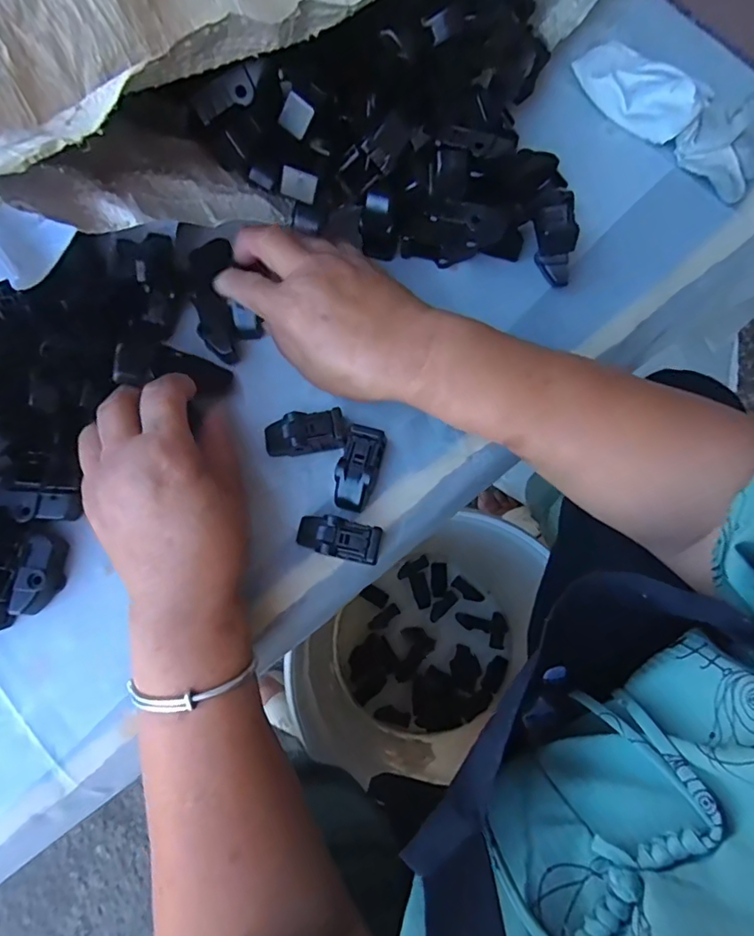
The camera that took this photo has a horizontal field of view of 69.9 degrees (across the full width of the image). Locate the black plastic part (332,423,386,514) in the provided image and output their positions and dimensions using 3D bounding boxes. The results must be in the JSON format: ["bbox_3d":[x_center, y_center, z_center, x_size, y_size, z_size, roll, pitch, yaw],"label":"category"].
[{"bbox_3d":[-0.012,0.000,0.327,0.022,0.016,0.049,18,76,4],"label":"black plastic part"}]

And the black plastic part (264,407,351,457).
[{"bbox_3d":[-0.044,-0.021,0.331,0.050,0.011,0.025,-11,76,-3],"label":"black plastic part"}]

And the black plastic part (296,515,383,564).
[{"bbox_3d":[-0.022,0.041,0.316,0.050,0.016,0.022,13,76,3],"label":"black plastic part"}]

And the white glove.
[{"bbox_3d":[0.208,-0.254,0.375,0.147,0.038,0.045,43,79,10],"label":"white glove"}]

